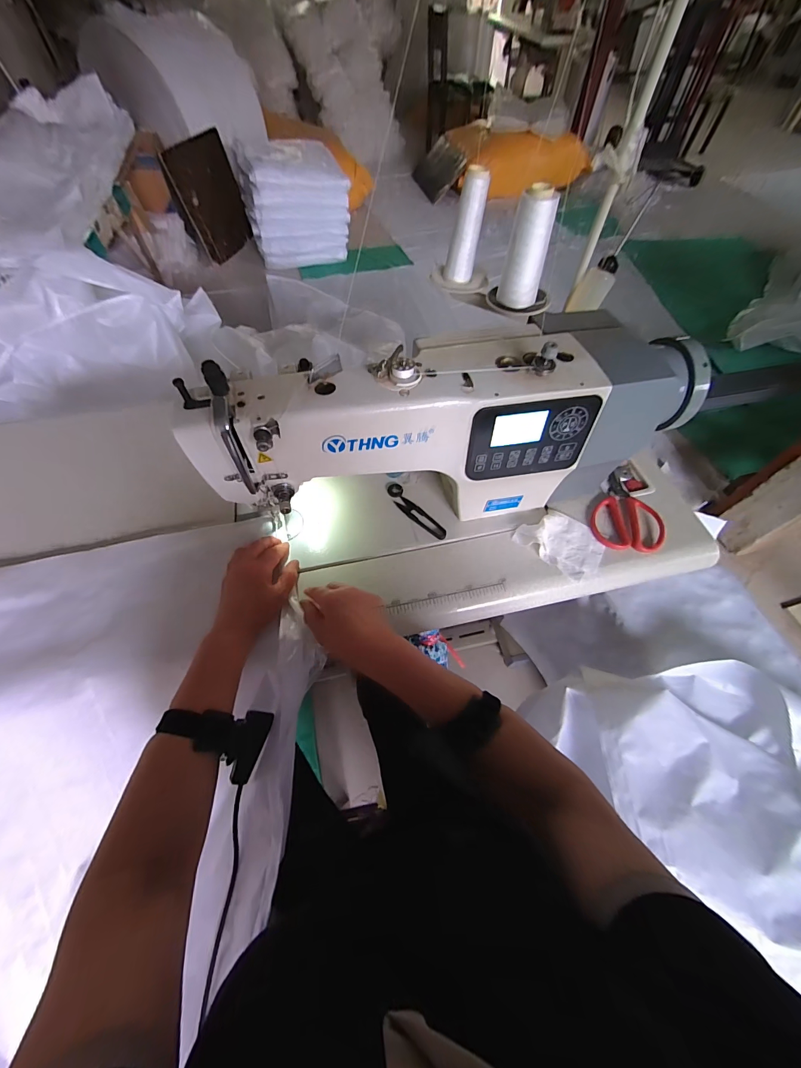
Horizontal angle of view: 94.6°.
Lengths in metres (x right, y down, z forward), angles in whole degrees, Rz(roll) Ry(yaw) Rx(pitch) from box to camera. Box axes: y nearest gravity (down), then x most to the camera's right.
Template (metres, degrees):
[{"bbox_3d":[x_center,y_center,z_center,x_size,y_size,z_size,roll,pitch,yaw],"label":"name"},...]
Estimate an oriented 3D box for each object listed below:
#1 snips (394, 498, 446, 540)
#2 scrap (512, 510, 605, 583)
[{"bbox_3d":[0.032,-0.026,0.569,0.024,0.006,0.097,-39,67,-21],"label":"snips"},{"bbox_3d":[0.241,0.006,0.546,0.116,0.022,0.090,35,65,18],"label":"scrap"}]

